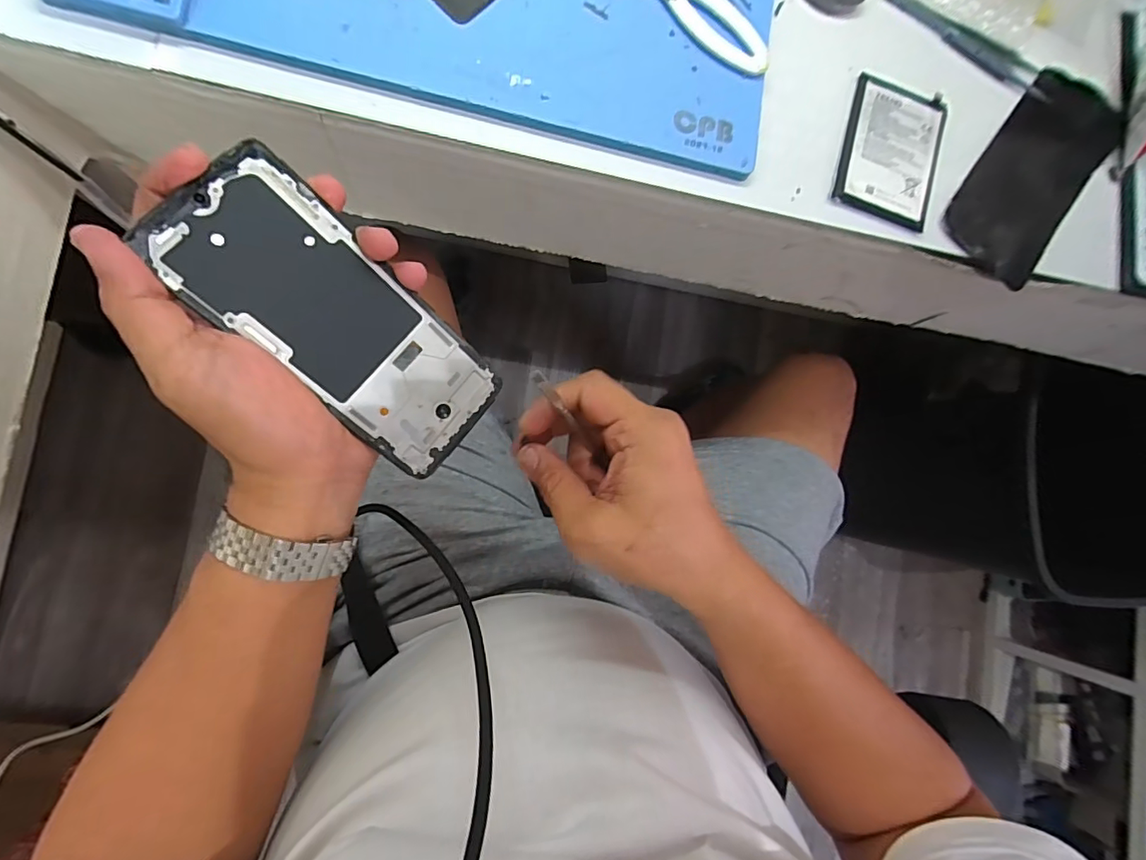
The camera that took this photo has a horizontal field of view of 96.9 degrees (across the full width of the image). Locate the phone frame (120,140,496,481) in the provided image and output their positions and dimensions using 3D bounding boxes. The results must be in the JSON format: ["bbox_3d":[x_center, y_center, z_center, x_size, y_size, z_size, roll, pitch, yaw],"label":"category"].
[{"bbox_3d":[-0.110,-0.050,0.247,0.157,0.004,0.071,45,72,-25],"label":"phone frame"}]

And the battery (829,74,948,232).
[{"bbox_3d":[0.210,-0.183,0.333,0.066,0.007,0.096,18,84,-7],"label":"battery"}]

